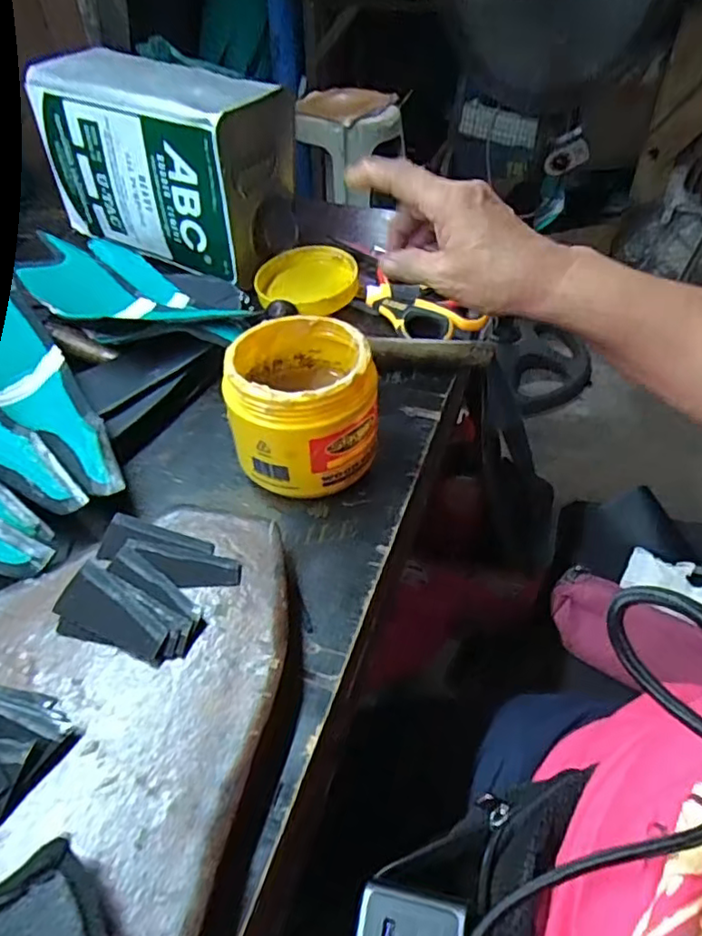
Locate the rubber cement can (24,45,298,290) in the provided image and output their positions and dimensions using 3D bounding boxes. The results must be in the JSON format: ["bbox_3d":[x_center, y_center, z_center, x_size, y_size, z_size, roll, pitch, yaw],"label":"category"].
[{"bbox_3d":[-0.178,-0.296,0.583,0.242,0.136,0.114,19,50,19],"label":"rubber cement can"}]

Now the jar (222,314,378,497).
[{"bbox_3d":[-0.034,-0.046,0.395,0.090,0.069,0.098,0,45,0],"label":"jar"}]

